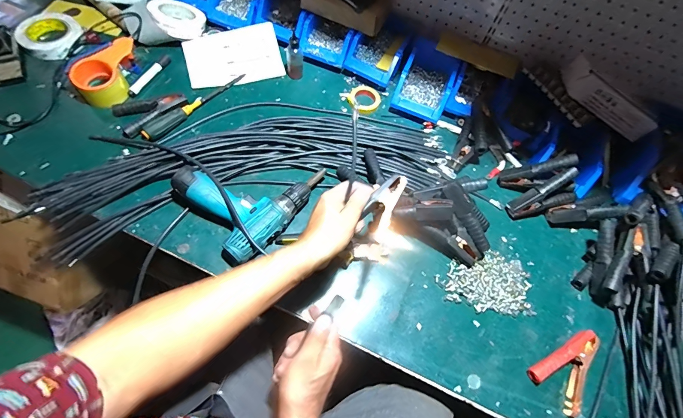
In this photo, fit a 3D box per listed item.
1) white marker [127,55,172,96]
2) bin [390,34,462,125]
[{"bbox_3d":[-0.424,-0.297,0.723,0.024,0.021,0.133,25,64,5],"label":"white marker"},{"bbox_3d":[0.202,-0.308,0.768,0.115,0.074,0.204,23,63,4],"label":"bin"}]

